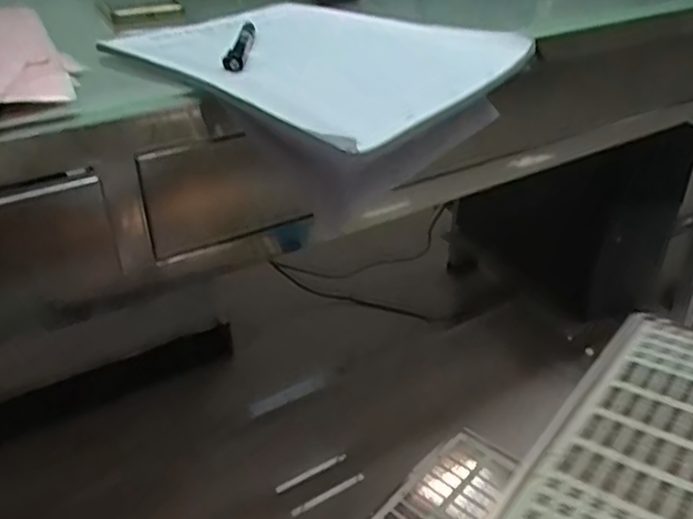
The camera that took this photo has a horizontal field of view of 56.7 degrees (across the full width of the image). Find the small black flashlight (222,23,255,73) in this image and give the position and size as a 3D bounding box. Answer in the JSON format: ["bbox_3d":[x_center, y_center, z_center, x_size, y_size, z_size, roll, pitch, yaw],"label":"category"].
[{"bbox_3d":[-0.082,-0.173,0.516,0.016,0.010,0.125,-1,31,1],"label":"small black flashlight"}]

